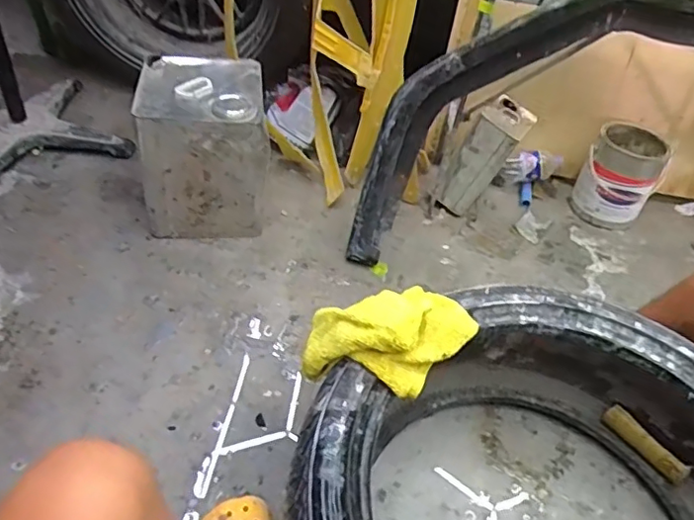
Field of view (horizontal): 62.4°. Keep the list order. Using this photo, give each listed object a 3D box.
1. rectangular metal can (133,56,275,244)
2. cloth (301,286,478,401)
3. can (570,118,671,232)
[{"bbox_3d":[-0.295,-0.243,1.230,0.248,0.291,0.259,1,45,-8],"label":"rectangular metal can"},{"bbox_3d":[0.056,0.093,0.770,0.208,0.101,0.151,20,46,12],"label":"cloth"},{"bbox_3d":[0.671,-0.210,1.407,0.170,0.183,0.181,26,47,17],"label":"can"}]

